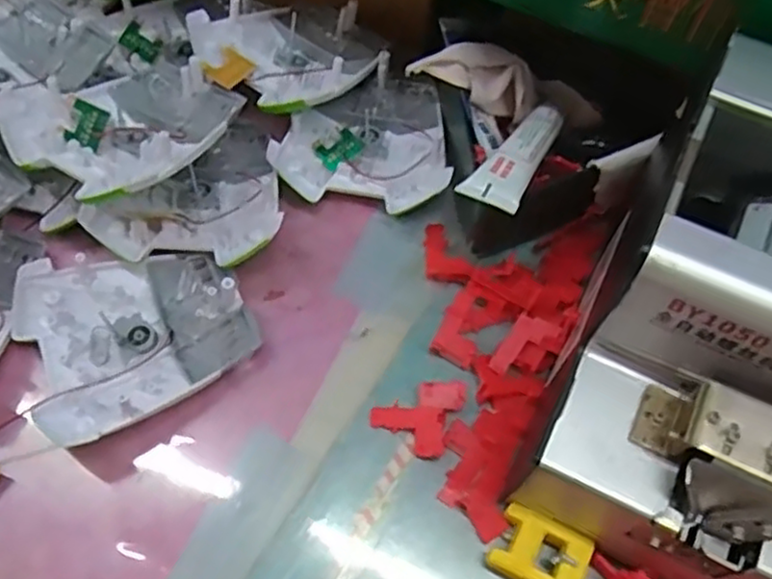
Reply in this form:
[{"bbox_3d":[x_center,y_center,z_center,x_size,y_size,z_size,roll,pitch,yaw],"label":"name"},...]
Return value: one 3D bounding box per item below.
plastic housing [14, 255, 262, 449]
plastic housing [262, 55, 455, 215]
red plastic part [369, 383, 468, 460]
[{"bbox_3d":[-0.125,0.020,0.351,0.105,0.022,0.093,-23,66,-13],"label":"plastic housing"},{"bbox_3d":[-0.006,-0.083,0.411,0.109,0.026,0.088,-35,69,-17],"label":"plastic housing"},{"bbox_3d":[0.018,0.058,0.345,0.037,0.009,0.041,31,66,13],"label":"red plastic part"}]

